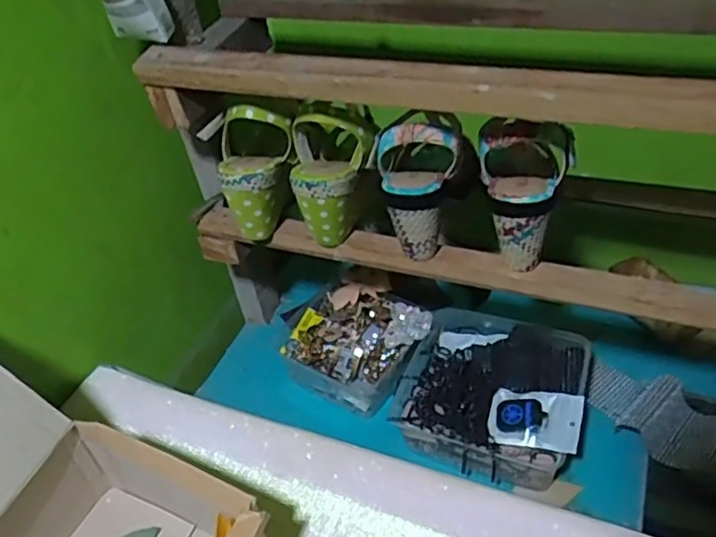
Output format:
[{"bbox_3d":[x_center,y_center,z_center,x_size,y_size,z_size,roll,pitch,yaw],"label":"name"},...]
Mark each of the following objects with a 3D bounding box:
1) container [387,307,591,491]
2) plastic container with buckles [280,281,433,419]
[{"bbox_3d":[0.158,0.140,0.762,0.211,0.078,0.202,11,45,21],"label":"container"},{"bbox_3d":[-0.004,0.094,0.839,0.175,0.072,0.148,19,48,27],"label":"plastic container with buckles"}]

